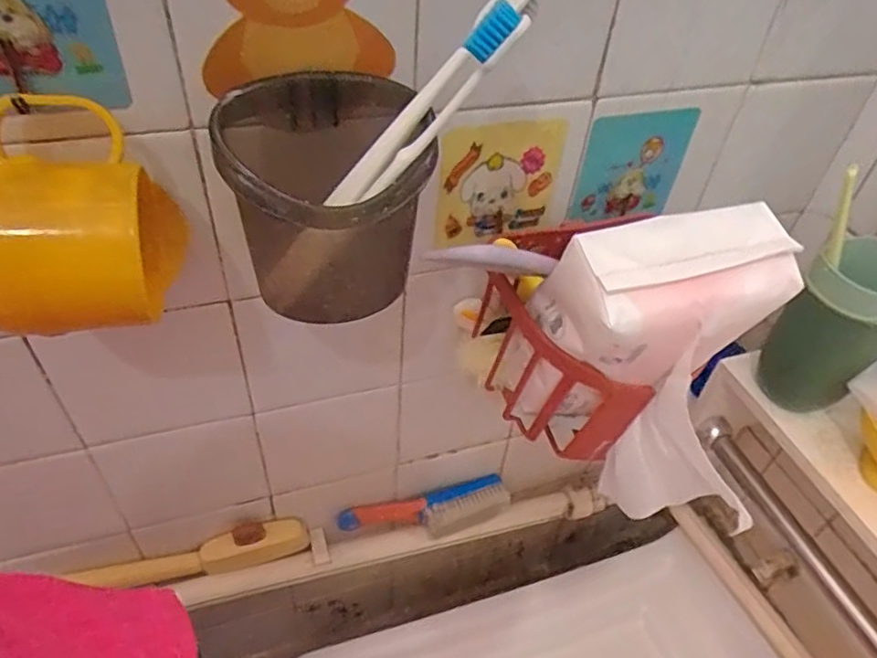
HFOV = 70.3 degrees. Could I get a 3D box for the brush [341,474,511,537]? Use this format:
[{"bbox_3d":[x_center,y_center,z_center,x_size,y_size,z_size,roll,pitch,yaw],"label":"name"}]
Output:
[{"bbox_3d":[-0.011,0.173,0.582,0.156,0.030,0.036,-10,46,-16],"label":"brush"}]

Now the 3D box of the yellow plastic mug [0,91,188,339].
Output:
[{"bbox_3d":[-0.153,-0.048,0.262,0.069,0.076,0.069,-3,45,-9],"label":"yellow plastic mug"}]

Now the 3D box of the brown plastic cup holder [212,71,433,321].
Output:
[{"bbox_3d":[-0.056,-0.062,0.301,0.092,0.096,0.089,-7,45,-13],"label":"brown plastic cup holder"}]

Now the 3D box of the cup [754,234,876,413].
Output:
[{"bbox_3d":[0.268,0.002,0.419,0.058,0.120,0.061,-25,52,-28],"label":"cup"}]

